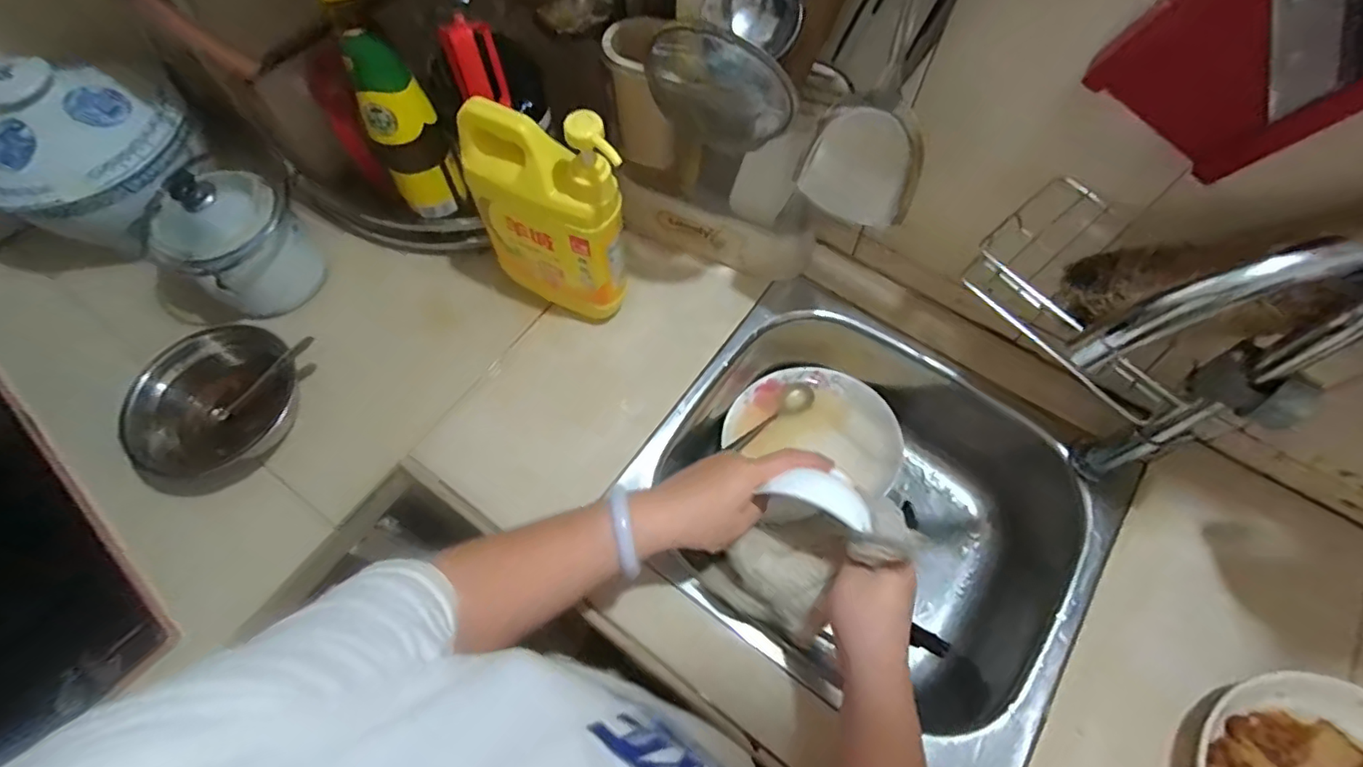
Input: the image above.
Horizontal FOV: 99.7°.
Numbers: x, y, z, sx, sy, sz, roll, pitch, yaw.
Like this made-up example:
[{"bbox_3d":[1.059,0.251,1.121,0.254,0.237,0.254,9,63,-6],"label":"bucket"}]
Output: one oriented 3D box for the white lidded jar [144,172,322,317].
[{"bbox_3d":[-0.463,-0.143,0.616,0.100,0.154,0.115,41,72,18],"label":"white lidded jar"}]

